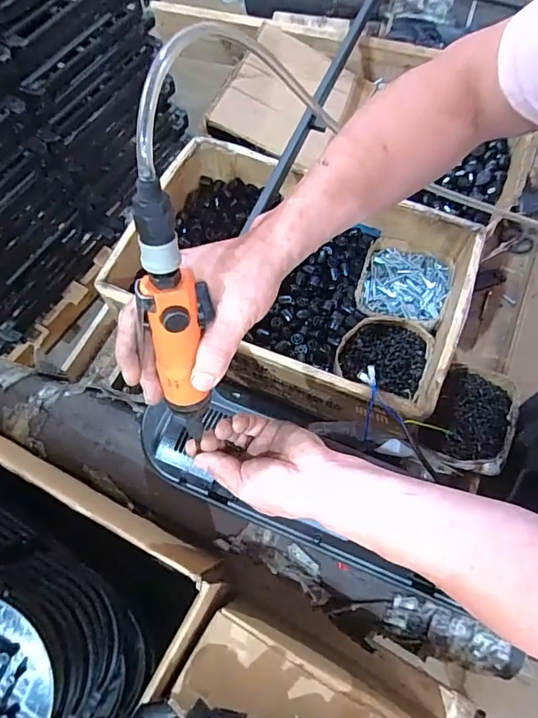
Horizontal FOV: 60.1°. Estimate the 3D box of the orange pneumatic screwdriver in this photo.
[{"bbox_3d":[-0.067,-0.024,0.342,0.039,0.218,0.035,3,43,2],"label":"orange pneumatic screwdriver"}]

